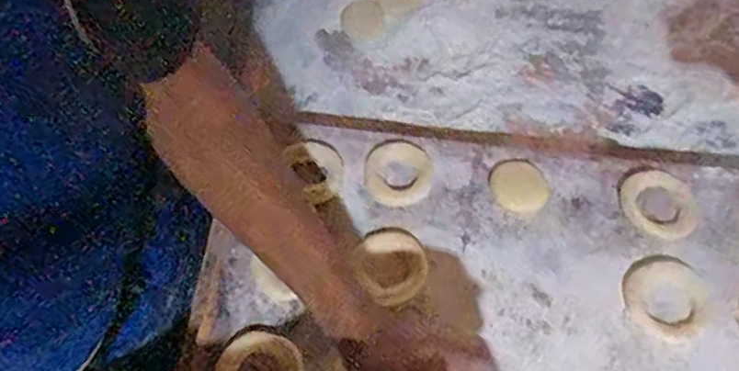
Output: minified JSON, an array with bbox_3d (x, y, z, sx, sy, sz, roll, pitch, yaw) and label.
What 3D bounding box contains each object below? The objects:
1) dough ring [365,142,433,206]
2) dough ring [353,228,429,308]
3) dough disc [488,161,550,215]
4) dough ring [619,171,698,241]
[{"bbox_3d":[0.025,-0.011,0.511,0.058,0.005,0.059,0,67,1],"label":"dough ring"},{"bbox_3d":[0.018,0.062,0.475,0.061,0.011,0.060,0,67,1],"label":"dough ring"},{"bbox_3d":[0.130,0.001,0.512,0.046,0.004,0.049,0,67,1],"label":"dough disc"},{"bbox_3d":[0.247,0.015,0.502,0.065,0.006,0.057,40,73,16],"label":"dough ring"}]

